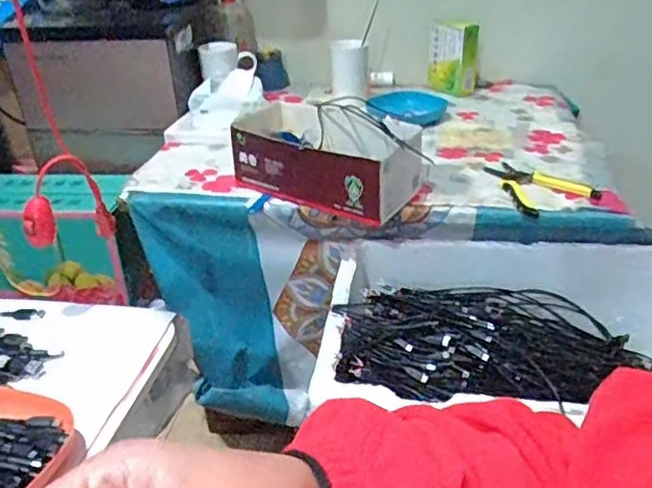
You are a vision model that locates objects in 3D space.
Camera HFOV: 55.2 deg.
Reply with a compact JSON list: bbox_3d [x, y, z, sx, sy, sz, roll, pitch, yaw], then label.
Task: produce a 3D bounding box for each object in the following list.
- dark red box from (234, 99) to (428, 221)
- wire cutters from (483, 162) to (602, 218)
[{"bbox_3d":[0.004,-0.124,0.893,0.264,0.101,0.140,19,36,32],"label":"dark red box"},{"bbox_3d":[0.304,-0.085,0.890,0.113,0.024,0.134,-8,31,-10],"label":"wire cutters"}]

